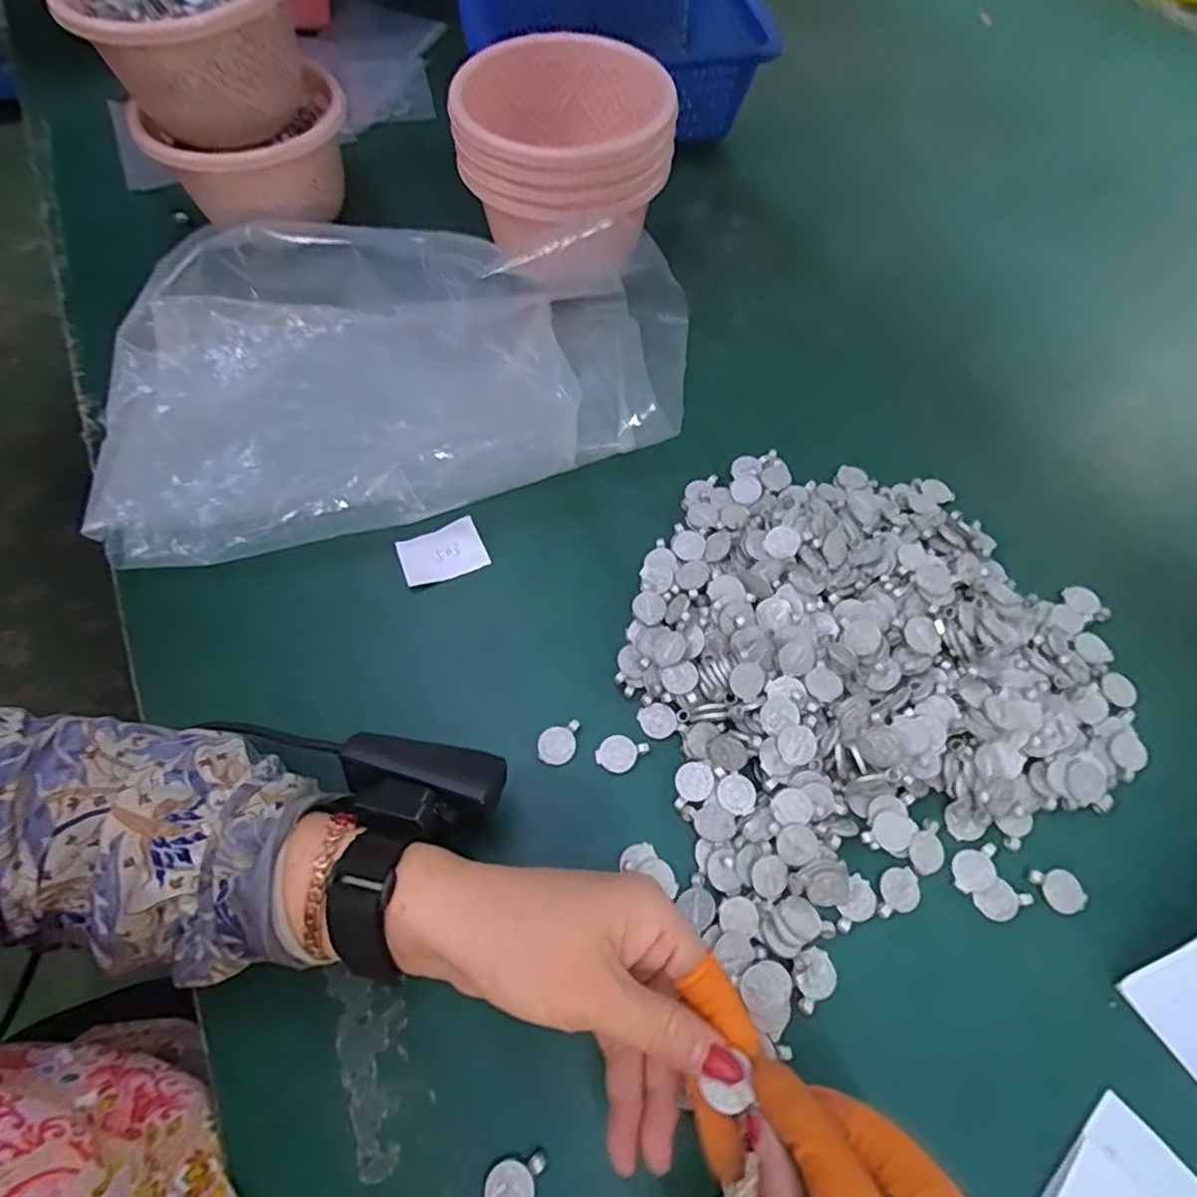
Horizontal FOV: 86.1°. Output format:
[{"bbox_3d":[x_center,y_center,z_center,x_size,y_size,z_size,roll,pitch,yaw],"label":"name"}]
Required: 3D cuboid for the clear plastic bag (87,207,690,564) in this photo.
[{"bbox_3d":[-0.128,-0.162,0.422,0.402,0.062,0.228,-14,64,-9],"label":"clear plastic bag"}]

